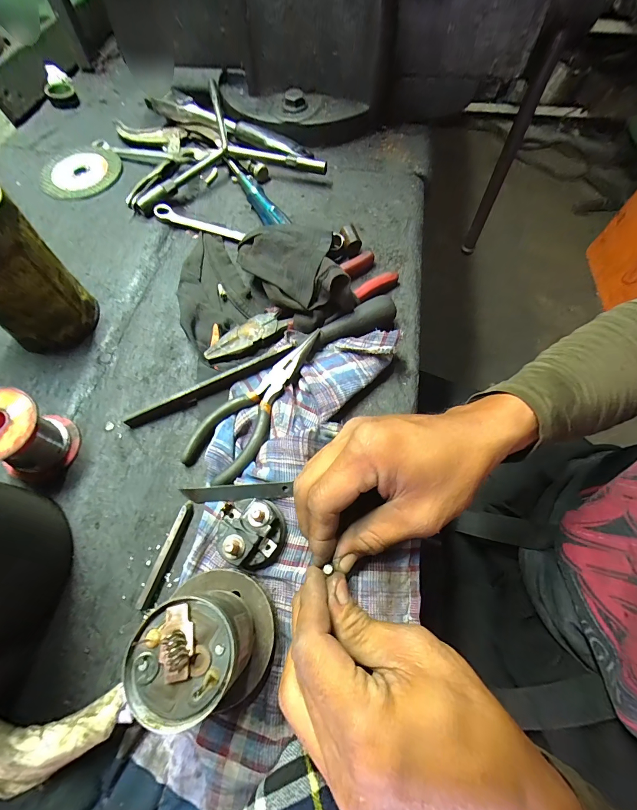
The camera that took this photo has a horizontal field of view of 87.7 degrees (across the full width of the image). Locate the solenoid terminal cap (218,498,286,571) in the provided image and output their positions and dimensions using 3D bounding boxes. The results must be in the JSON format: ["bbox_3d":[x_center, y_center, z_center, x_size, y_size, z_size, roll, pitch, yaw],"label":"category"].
[{"bbox_3d":[-0.046,0.088,0.230,0.042,0.024,0.046,-1,64,1],"label":"solenoid terminal cap"}]

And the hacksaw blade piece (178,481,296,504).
[{"bbox_3d":[-0.061,0.066,0.249,0.085,0.004,0.013,-6,100,9],"label":"hacksaw blade piece"}]

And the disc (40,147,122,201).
[{"bbox_3d":[-0.302,-0.299,0.424,0.092,0.008,0.099,0,64,0],"label":"disc"}]

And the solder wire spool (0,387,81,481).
[{"bbox_3d":[-0.214,0.024,0.241,0.050,0.057,0.051,-1,64,1],"label":"solder wire spool"}]

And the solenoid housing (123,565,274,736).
[{"bbox_3d":[-0.060,0.131,0.185,0.063,0.070,0.066,8,64,5],"label":"solenoid housing"}]

